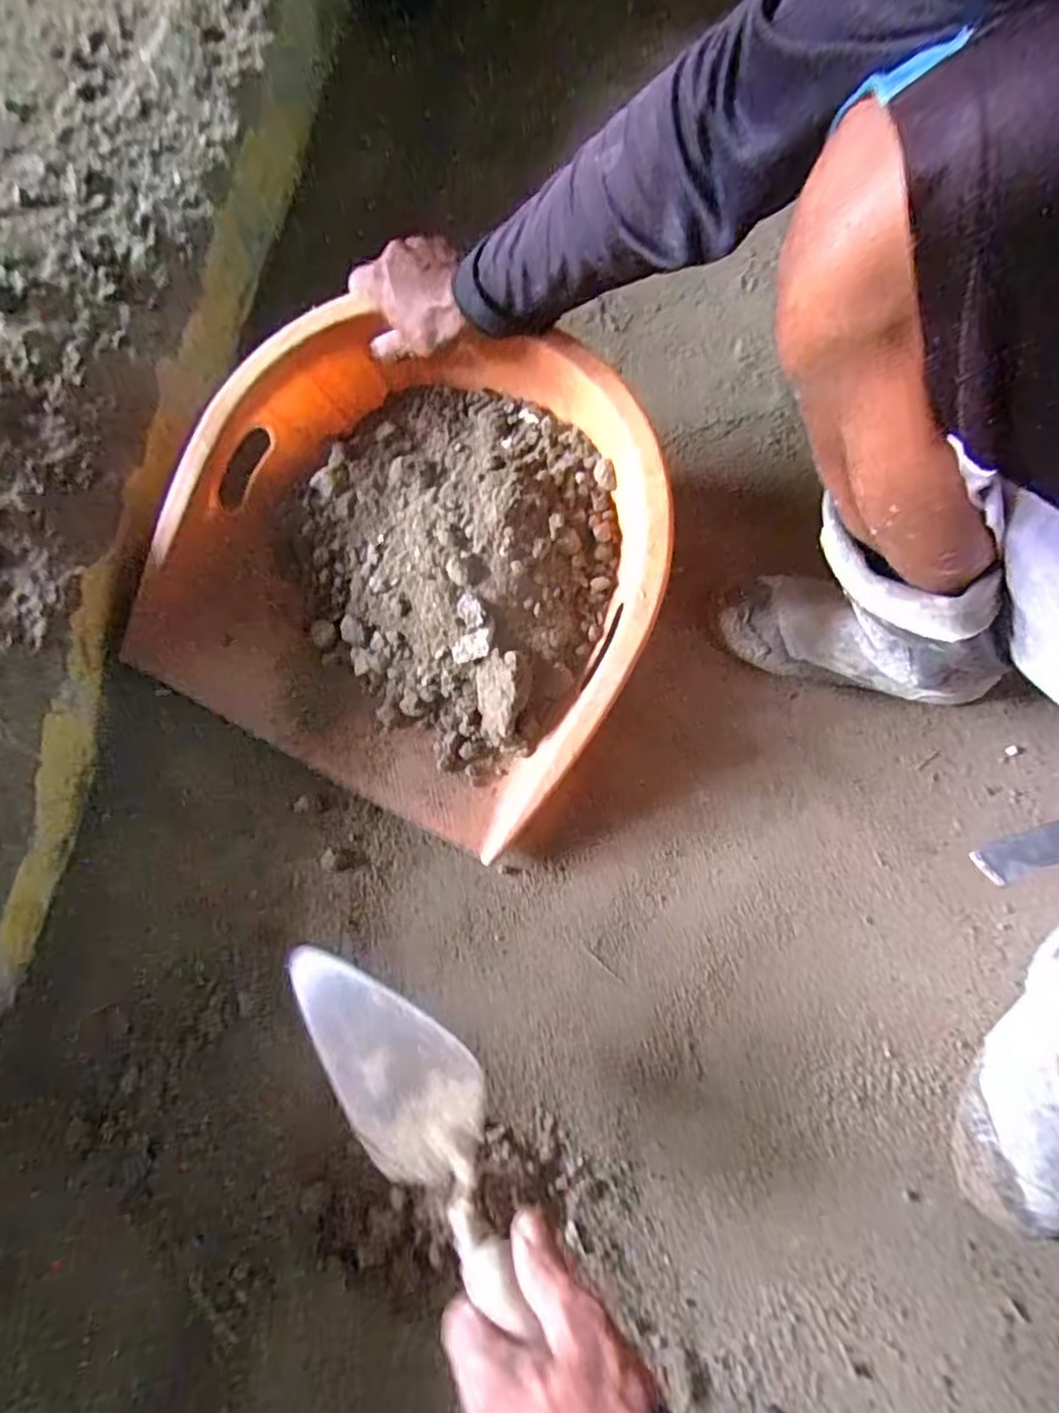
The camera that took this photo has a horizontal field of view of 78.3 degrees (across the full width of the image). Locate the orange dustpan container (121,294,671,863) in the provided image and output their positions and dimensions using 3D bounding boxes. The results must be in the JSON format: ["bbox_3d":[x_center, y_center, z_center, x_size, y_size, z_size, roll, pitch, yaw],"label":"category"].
[{"bbox_3d":[-0.097,-0.134,0.551,0.397,0.156,0.375,27,71,9],"label":"orange dustpan container"}]

